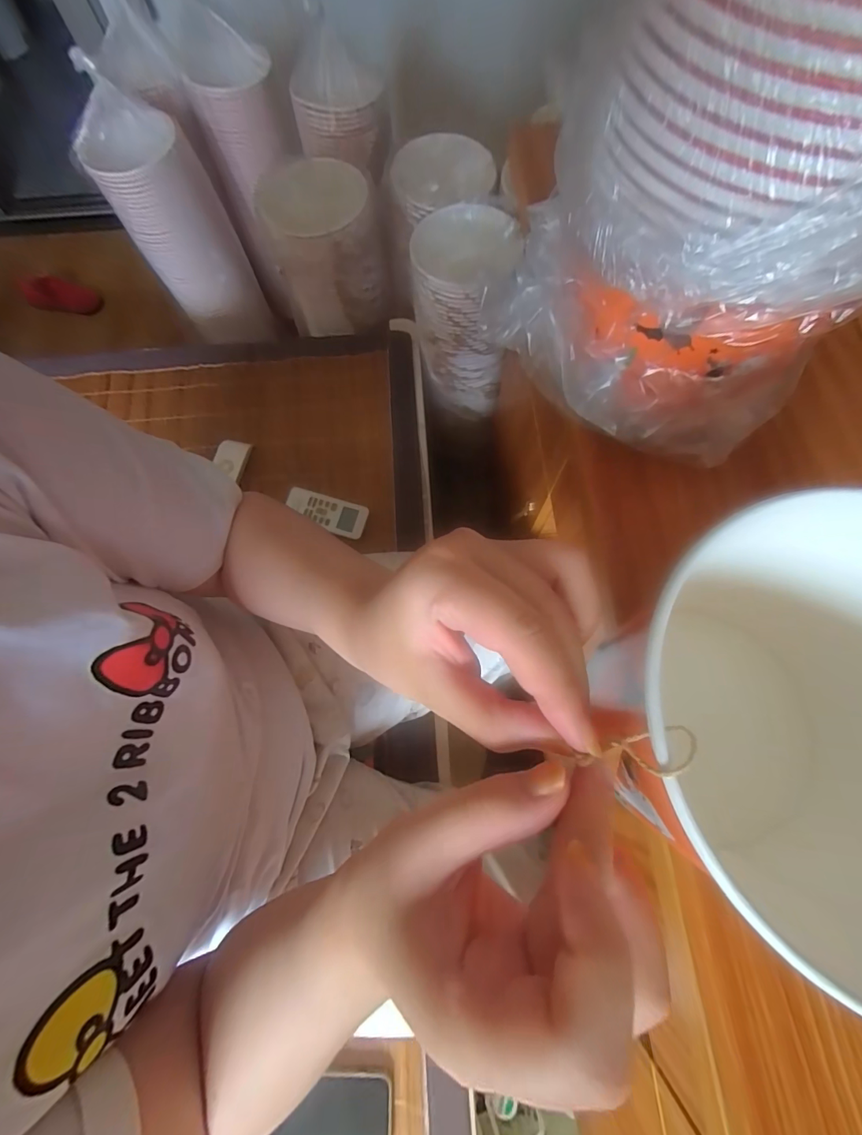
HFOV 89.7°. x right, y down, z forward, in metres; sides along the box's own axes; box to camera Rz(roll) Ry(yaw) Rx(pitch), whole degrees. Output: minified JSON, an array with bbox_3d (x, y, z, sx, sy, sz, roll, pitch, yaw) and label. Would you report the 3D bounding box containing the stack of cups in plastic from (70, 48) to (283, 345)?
[{"bbox_3d":[-0.495,-0.662,0.882,0.186,0.371,0.170,-23,73,-6],"label":"stack of cups in plastic"}]

